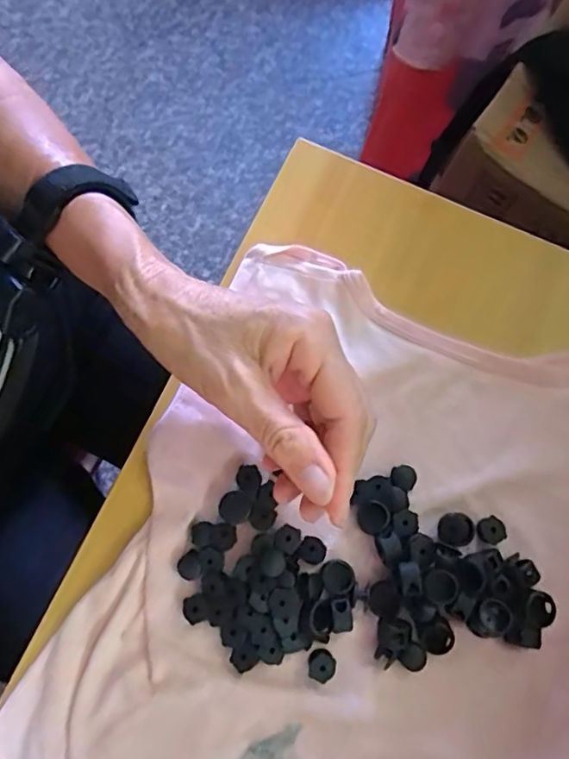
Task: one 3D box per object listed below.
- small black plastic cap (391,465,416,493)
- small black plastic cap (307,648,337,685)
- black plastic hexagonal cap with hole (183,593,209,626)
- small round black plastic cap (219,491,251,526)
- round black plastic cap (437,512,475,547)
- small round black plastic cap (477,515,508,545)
[{"bbox_3d":[0.064,0.053,0.296,0.014,0.006,0.013,0,79,0],"label":"small black plastic cap"},{"bbox_3d":[0.019,0.143,0.276,0.014,0.005,0.016,4,79,1],"label":"small black plastic cap"},{"bbox_3d":[-0.045,0.117,0.280,0.013,0.004,0.014,-17,79,-3],"label":"black plastic hexagonal cap with hole"},{"bbox_3d":[-0.026,0.067,0.292,0.016,0.004,0.017,0,79,0],"label":"small round black plastic cap"},{"bbox_3d":[0.089,0.078,0.287,0.016,0.012,0.017,0,79,0],"label":"round black plastic cap"},{"bbox_3d":[0.108,0.079,0.290,0.013,0.006,0.013,0,79,0],"label":"small round black plastic cap"}]

